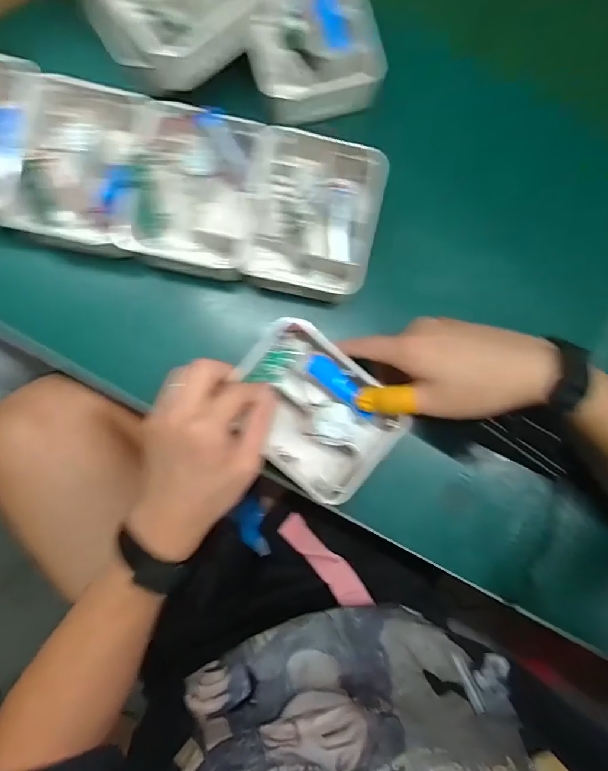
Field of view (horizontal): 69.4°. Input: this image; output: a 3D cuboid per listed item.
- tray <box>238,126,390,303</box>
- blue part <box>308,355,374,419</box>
[{"bbox_3d":[0.005,-0.148,0.382,0.110,0.042,0.134,10,84,-6],"label":"tray"},{"bbox_3d":[0.031,0.000,0.358,0.017,0.013,0.066,-44,84,-9],"label":"blue part"}]

